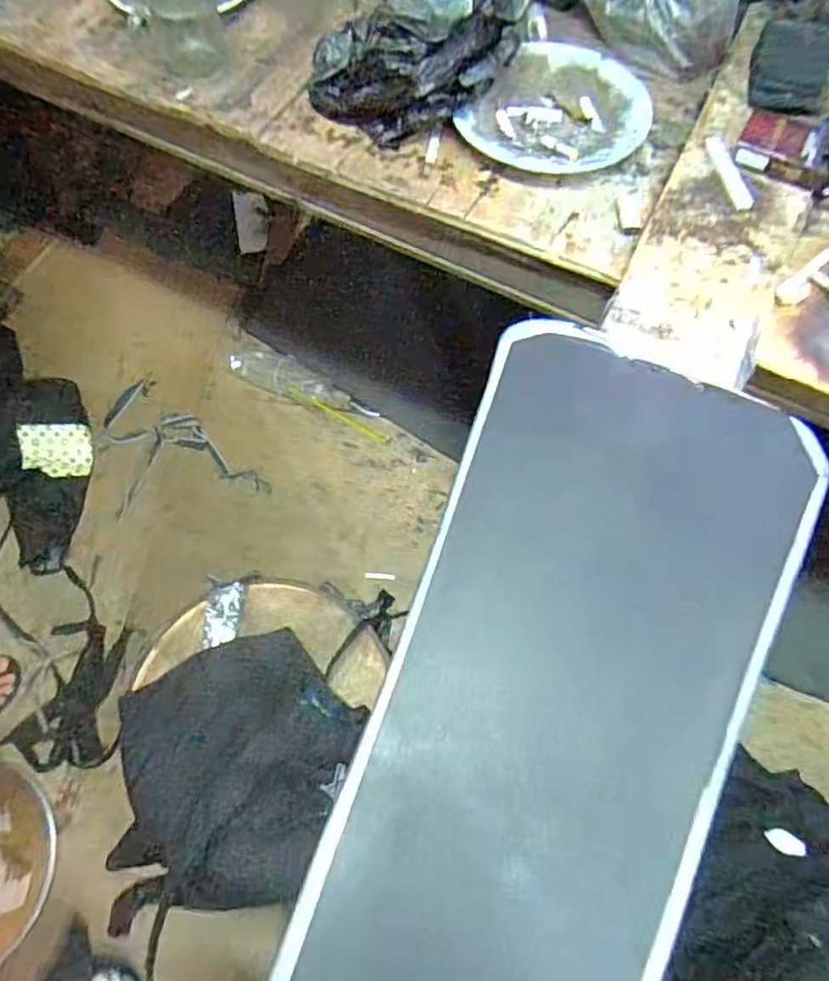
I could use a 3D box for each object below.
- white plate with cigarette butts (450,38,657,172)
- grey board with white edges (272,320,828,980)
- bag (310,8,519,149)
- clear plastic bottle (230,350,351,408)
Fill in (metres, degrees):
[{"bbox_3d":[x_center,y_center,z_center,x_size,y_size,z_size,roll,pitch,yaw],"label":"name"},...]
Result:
[{"bbox_3d":[0.146,-0.391,0.663,0.172,0.032,0.159,1,66,-2],"label":"white plate with cigarette butts"},{"bbox_3d":[0.096,0.106,0.421,0.238,0.027,0.505,24,66,8],"label":"grey board with white edges"},{"bbox_3d":[-0.013,-0.421,0.644,0.174,0.074,0.143,40,71,14],"label":"bag"},{"bbox_3d":[-0.283,-0.254,1.464,0.288,0.059,0.083,23,68,8],"label":"clear plastic bottle"}]

